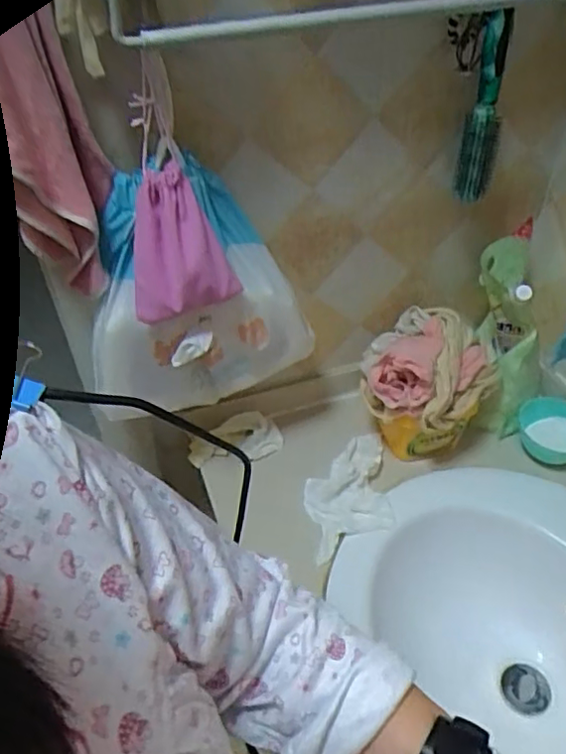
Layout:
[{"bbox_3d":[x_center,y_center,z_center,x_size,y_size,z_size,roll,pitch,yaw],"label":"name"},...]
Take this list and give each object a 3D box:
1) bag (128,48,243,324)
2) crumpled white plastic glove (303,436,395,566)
[{"bbox_3d":[-0.120,-0.170,0.575,0.097,0.221,0.057,-15,16,4],"label":"bag"},{"bbox_3d":[0.086,0.153,0.812,0.114,0.030,0.196,-2,44,1],"label":"crumpled white plastic glove"}]

